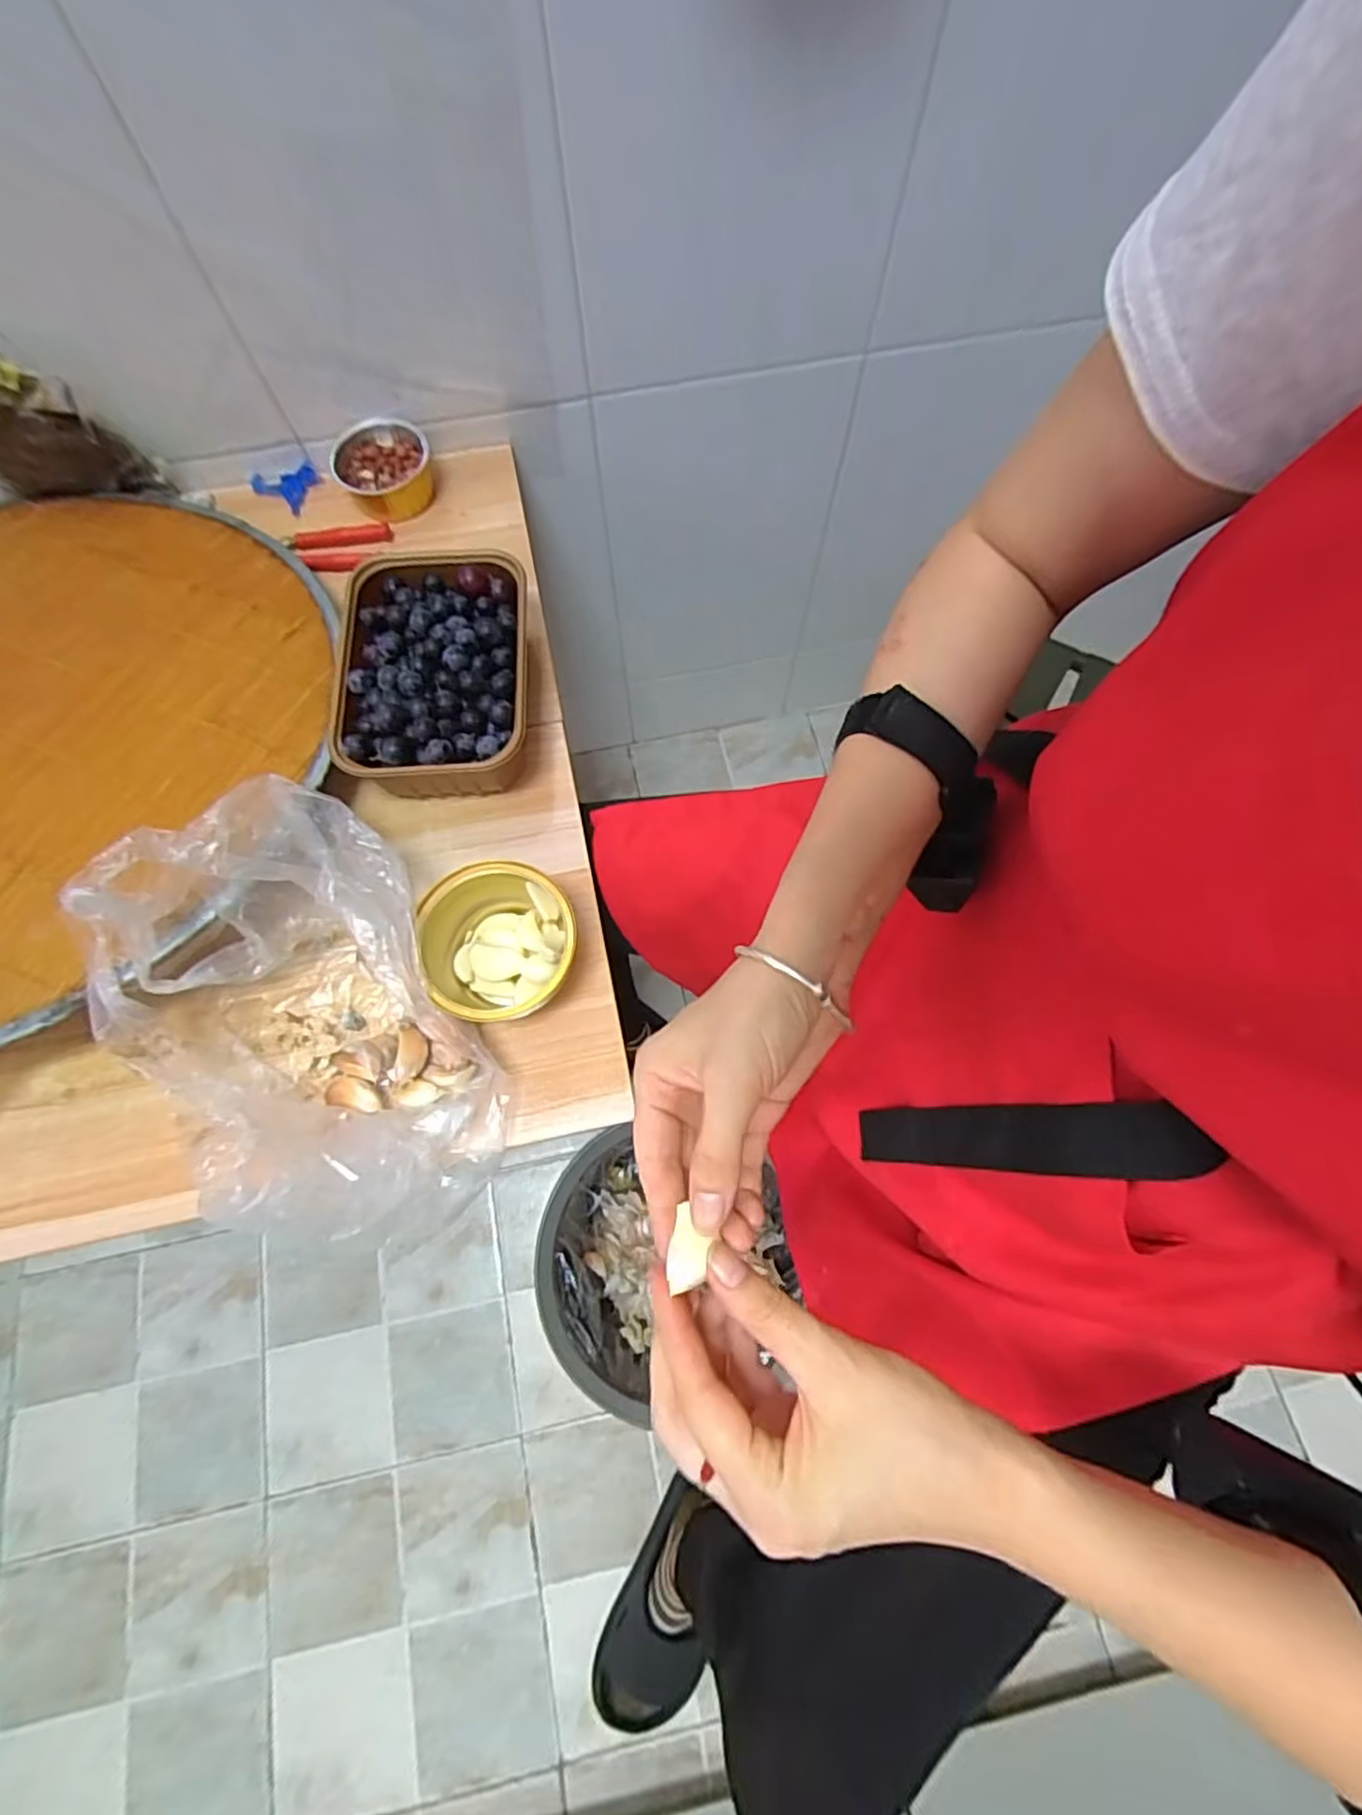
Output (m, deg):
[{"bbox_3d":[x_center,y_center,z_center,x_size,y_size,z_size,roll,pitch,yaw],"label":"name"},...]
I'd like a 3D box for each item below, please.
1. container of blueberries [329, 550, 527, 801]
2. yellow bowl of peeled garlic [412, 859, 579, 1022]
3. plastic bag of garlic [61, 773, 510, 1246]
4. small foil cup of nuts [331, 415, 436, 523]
[{"bbox_3d":[-0.176,-0.166,0.489,0.132,0.063,0.176,-6,71,-2],"label":"container of blueberries"},{"bbox_3d":[-0.115,0.022,0.438,0.095,0.056,0.090,0,71,0],"label":"yellow bowl of peeled garlic"},{"bbox_3d":[-0.199,0.064,0.382,0.168,0.133,0.233,-43,76,-13],"label":"plastic bag of garlic"},{"bbox_3d":[-0.241,-0.356,0.564,0.074,0.037,0.070,-13,72,-4],"label":"small foil cup of nuts"}]

